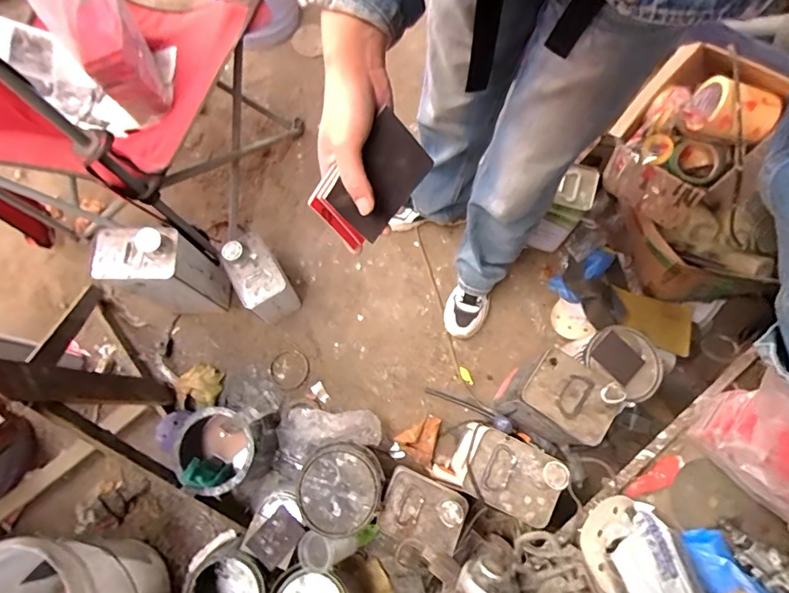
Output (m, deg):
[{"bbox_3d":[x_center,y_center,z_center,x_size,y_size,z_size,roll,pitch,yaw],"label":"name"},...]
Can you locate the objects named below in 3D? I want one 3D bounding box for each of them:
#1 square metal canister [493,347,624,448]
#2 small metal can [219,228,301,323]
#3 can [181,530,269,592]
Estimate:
[{"bbox_3d":[0.330,0.222,1.000,0.176,0.286,0.133,39,78,11],"label":"square metal canister"},{"bbox_3d":[-0.321,-0.038,1.125,0.112,0.211,0.178,-30,76,-8],"label":"small metal can"},{"bbox_3d":[-0.344,0.597,0.970,0.175,0.159,0.178,0,74,1],"label":"can"}]

